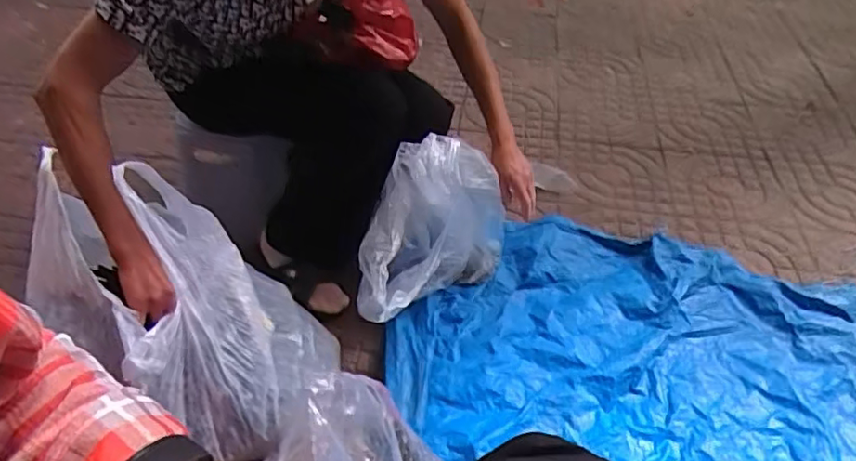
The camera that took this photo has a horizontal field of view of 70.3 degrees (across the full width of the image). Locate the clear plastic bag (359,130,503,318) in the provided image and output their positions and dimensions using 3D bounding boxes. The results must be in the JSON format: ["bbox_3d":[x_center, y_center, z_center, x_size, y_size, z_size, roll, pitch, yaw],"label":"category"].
[{"bbox_3d":[0.013,-0.013,0.998,0.126,0.277,0.340,35,54,29],"label":"clear plastic bag"}]

